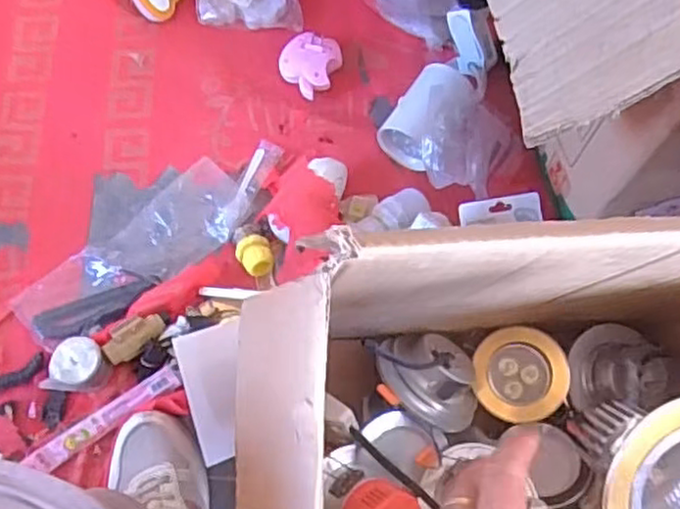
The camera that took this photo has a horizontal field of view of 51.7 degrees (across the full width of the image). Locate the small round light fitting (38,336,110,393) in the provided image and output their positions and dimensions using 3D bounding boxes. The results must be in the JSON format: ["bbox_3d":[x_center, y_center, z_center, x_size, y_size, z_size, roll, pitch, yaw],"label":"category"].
[{"bbox_3d":[-0.264,0.114,0.705,0.049,0.045,0.053,1,68,-2],"label":"small round light fitting"}]

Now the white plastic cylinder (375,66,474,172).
[{"bbox_3d":[0.106,-0.152,0.810,0.086,0.077,0.117,38,72,12],"label":"white plastic cylinder"}]

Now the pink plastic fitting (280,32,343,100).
[{"bbox_3d":[-0.039,-0.231,0.856,0.068,0.030,0.075,22,69,6],"label":"pink plastic fitting"}]

